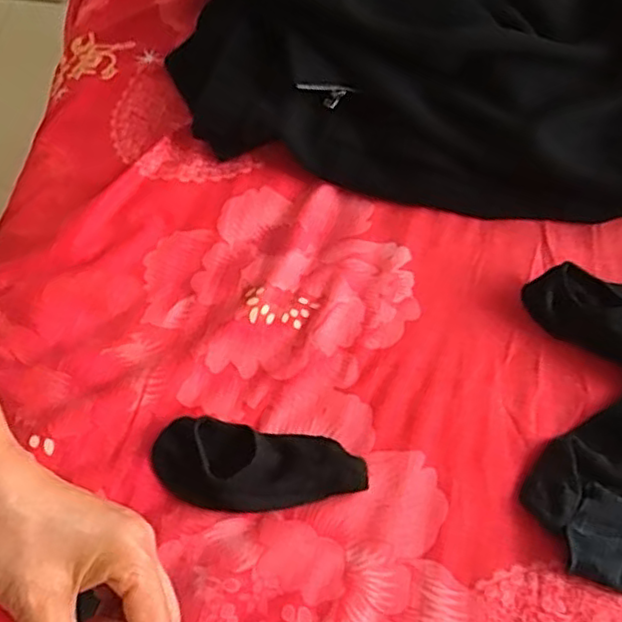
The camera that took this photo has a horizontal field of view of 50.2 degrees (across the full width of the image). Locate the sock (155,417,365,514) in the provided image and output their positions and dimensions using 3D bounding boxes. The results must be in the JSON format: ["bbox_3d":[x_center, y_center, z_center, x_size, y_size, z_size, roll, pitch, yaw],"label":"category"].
[{"bbox_3d":[-0.040,0.119,0.507,0.158,0.026,0.064,9,58,3],"label":"sock"}]

